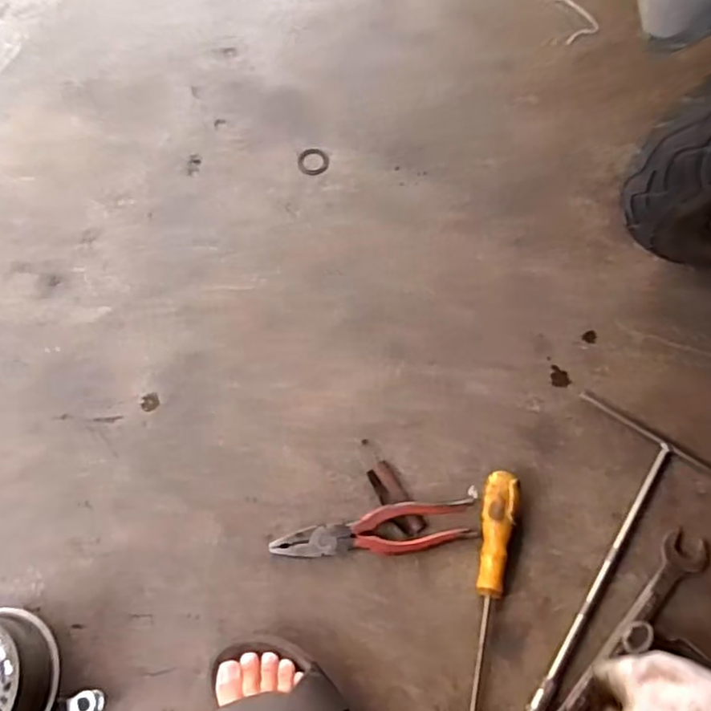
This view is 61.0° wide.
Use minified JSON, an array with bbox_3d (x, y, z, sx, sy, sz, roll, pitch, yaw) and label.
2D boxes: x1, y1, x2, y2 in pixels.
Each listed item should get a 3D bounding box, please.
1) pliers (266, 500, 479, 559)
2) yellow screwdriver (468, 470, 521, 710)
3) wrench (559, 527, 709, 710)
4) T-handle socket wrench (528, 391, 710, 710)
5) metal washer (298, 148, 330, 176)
[{"bbox_3d":[0.018,0.168,0.580,0.193,0.028,0.042,-5,69,-1],"label":"pliers"},{"bbox_3d":[0.122,0.228,0.552,0.032,0.027,0.240,9,69,5],"label":"yellow screwdriver"},{"bbox_3d":[0.241,0.267,0.549,0.037,0.018,0.264,41,74,15],"label":"wrench"},{"bbox_3d":[0.237,0.205,0.567,0.183,0.012,0.306,32,73,13],"label":"T-handle socket wrench"},{"bbox_3d":[-0.052,-0.239,0.743,0.037,0.005,0.035,9,69,5],"label":"metal washer"}]

